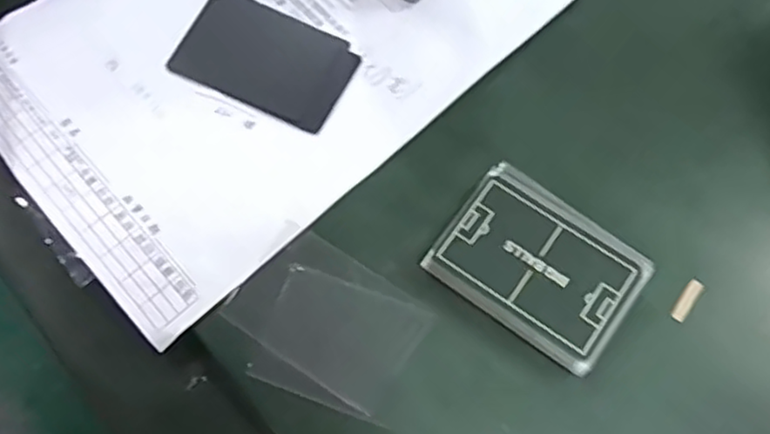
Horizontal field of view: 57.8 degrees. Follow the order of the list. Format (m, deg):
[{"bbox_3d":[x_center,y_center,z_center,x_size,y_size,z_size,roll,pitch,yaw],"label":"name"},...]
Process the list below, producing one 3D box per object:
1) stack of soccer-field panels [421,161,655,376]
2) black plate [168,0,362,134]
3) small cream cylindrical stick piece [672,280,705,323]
[{"bbox_3d":[0.072,0.023,0.331,0.088,0.016,0.065,34,74,14],"label":"stack of soccer-field panels"},{"bbox_3d":[-0.065,-0.088,0.388,0.097,0.005,0.060,25,72,11],"label":"black plate"},{"bbox_3d":[0.145,0.040,0.332,0.007,0.004,0.023,36,75,14],"label":"small cream cylindrical stick piece"}]

